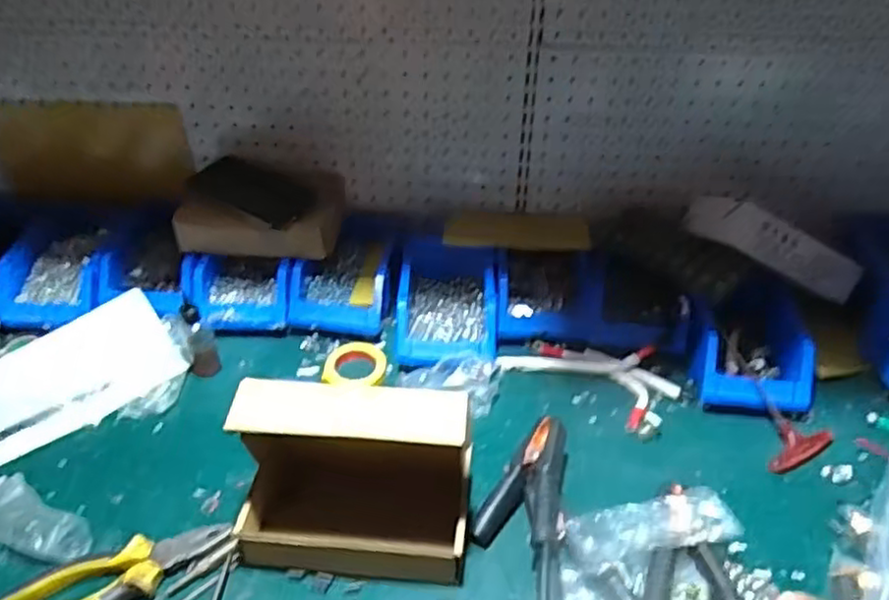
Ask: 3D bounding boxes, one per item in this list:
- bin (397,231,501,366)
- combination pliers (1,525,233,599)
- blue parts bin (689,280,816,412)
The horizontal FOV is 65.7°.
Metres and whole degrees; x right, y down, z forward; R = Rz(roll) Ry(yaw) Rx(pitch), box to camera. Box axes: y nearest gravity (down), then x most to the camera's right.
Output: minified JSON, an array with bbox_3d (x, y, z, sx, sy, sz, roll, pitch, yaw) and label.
[{"bbox_3d":[0.004,-0.004,0.848,0.116,0.065,0.175,1,39,1],"label":"bin"},{"bbox_3d":[-0.290,0.249,0.610,0.193,0.026,0.062,-24,45,-26],"label":"combination pliers"},{"bbox_3d":[0.346,0.055,0.783,0.123,0.072,0.132,8,40,10],"label":"blue parts bin"}]

